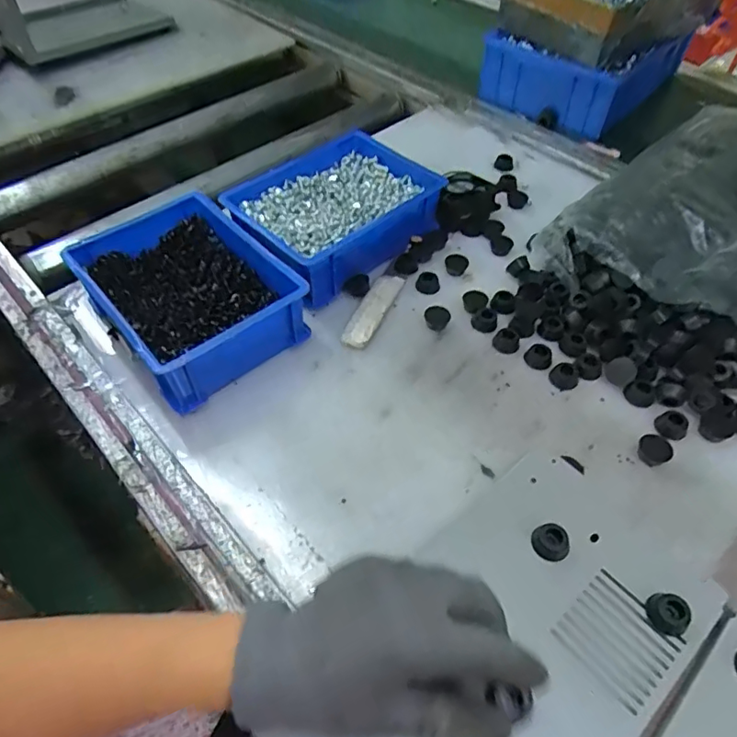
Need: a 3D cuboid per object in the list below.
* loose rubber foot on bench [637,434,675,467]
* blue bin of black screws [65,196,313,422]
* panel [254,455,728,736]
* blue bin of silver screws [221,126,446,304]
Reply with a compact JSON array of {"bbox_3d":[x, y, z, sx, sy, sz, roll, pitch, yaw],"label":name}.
[{"bbox_3d":[0.226,0.065,0.422,0.022,0.013,0.022,-1,52,1],"label":"loose rubber foot on bench"},{"bbox_3d":[-0.169,-0.071,0.504,0.147,0.069,0.199,-35,59,-23],"label":"blue bin of black screws"},{"bbox_3d":[0.083,0.178,0.325,0.268,0.022,0.157,-38,60,-25],"label":"panel"},{"bbox_3d":[-0.035,-0.169,0.581,0.211,0.063,0.155,-38,60,-25],"label":"blue bin of silver screws"}]

